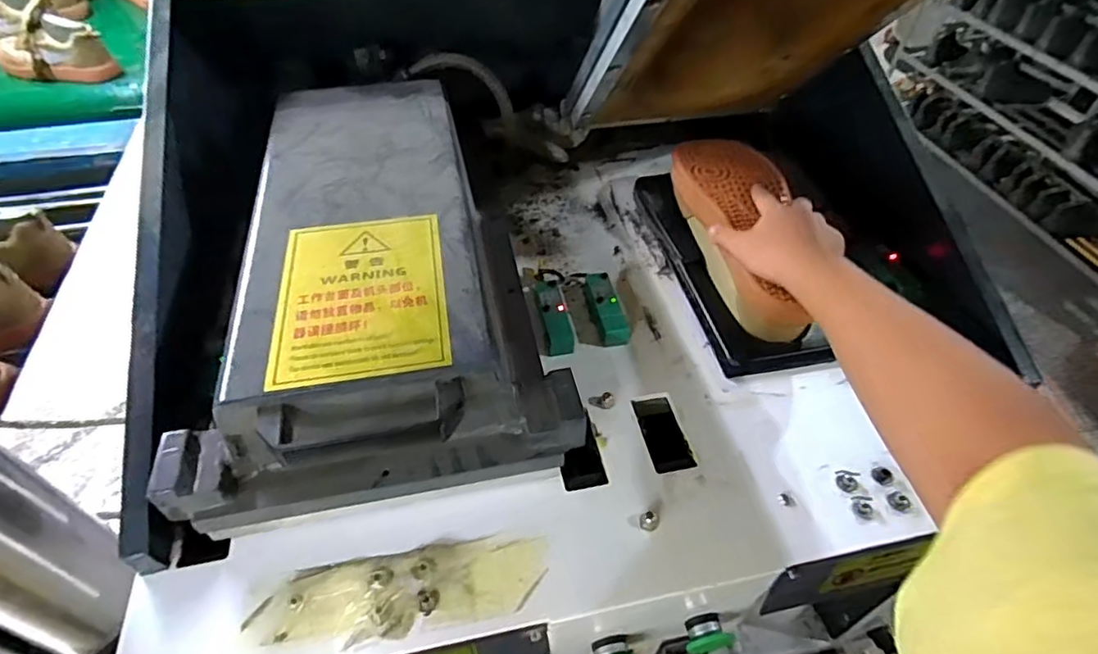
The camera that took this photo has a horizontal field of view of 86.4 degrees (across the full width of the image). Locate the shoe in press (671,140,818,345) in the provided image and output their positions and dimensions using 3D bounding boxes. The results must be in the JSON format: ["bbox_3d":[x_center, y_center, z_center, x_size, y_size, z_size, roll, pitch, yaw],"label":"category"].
[{"bbox_3d":[0.213,-0.109,0.639,0.102,0.082,0.268,-6,61,-9],"label":"shoe in press"}]

